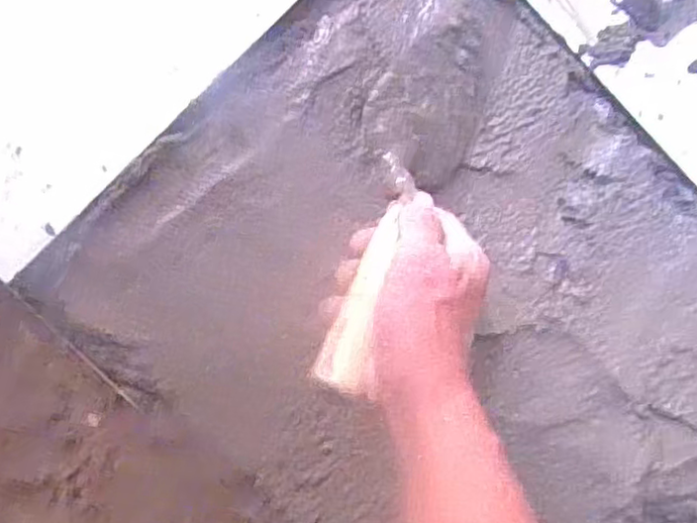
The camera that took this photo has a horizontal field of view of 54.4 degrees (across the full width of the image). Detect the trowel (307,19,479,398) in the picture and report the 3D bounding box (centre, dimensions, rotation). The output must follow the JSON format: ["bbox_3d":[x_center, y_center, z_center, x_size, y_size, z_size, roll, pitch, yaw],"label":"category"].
[{"bbox_3d":[0.033,-0.042,0.433,0.079,0.061,0.263,21,60,-5],"label":"trowel"}]

